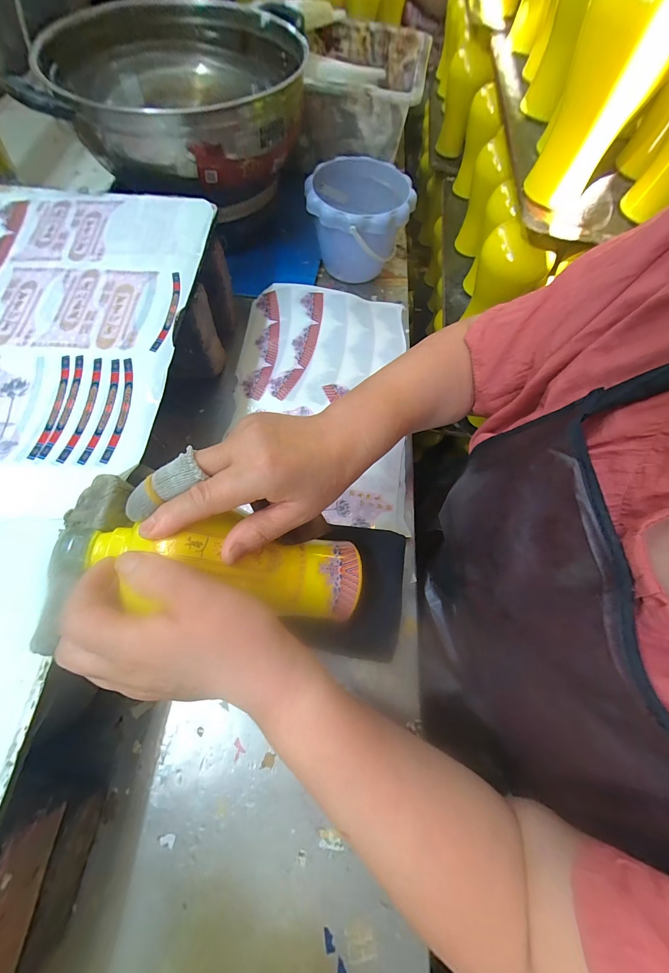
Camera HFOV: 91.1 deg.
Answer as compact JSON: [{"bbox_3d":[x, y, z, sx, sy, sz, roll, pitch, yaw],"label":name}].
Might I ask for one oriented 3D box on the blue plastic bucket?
[{"bbox_3d":[0.037,-0.415,0.525,0.152,0.110,0.161,0,69,-1],"label":"blue plastic bucket"}]

